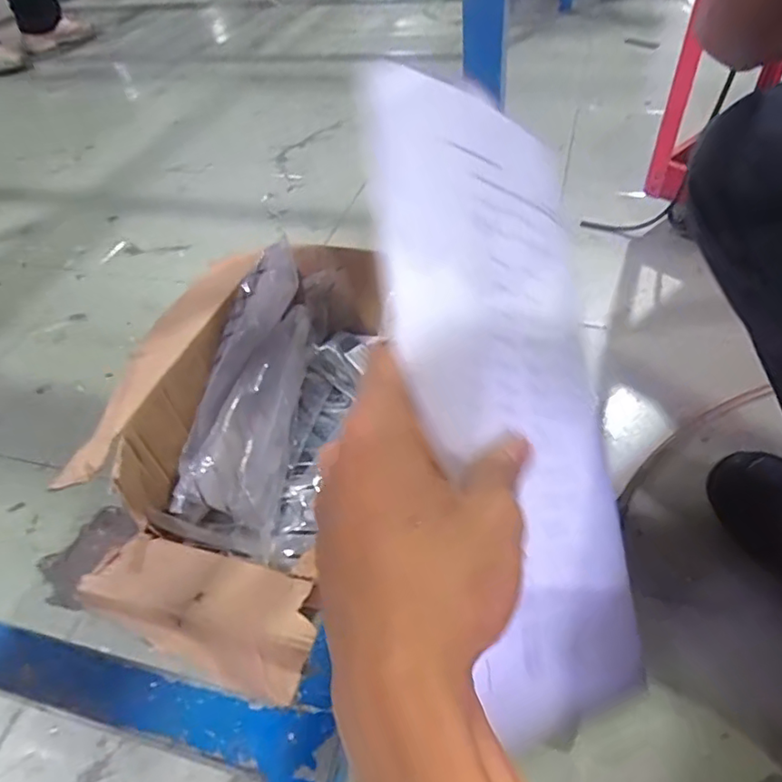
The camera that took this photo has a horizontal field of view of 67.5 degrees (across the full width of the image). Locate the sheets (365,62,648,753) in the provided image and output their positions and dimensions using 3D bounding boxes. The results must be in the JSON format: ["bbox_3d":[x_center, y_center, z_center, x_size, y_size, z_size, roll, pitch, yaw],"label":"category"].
[{"bbox_3d":[0.056,-0.001,0.271,0.123,0.009,0.290,-5,84,-37],"label":"sheets"}]

